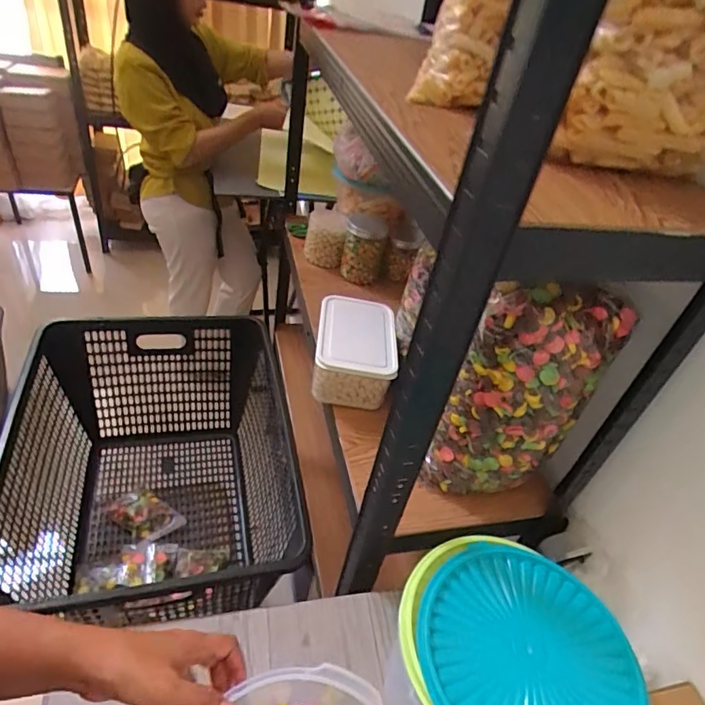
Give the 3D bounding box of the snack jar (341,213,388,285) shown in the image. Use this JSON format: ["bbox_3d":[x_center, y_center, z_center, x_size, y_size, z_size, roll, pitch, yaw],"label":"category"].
[{"bbox_3d":[0.026,-0.232,1.121,0.097,0.129,0.104,6,41,-6],"label":"snack jar"}]

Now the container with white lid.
[{"bbox_3d":[0.002,-0.005,0.857,0.134,0.091,0.182,9,41,-2],"label":"container with white lid"}]

